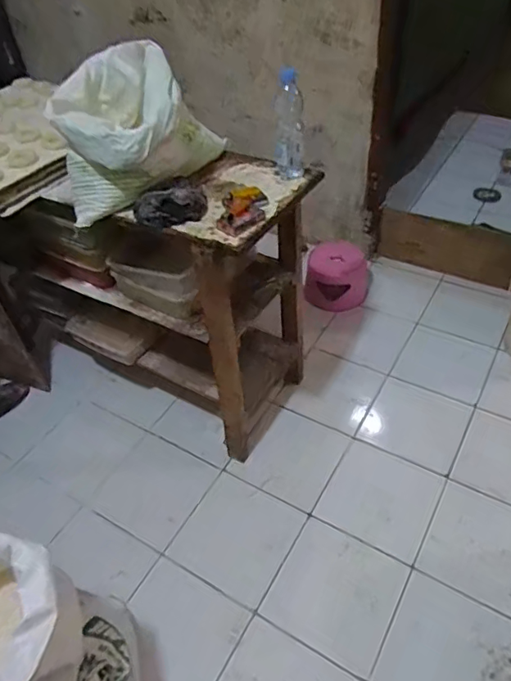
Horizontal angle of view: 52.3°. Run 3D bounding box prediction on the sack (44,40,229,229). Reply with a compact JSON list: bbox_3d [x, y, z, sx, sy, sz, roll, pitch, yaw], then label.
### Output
[{"bbox_3d":[-0.298,-0.482,1.207,0.308,0.263,0.315,8,46,13],"label":"sack"}]

